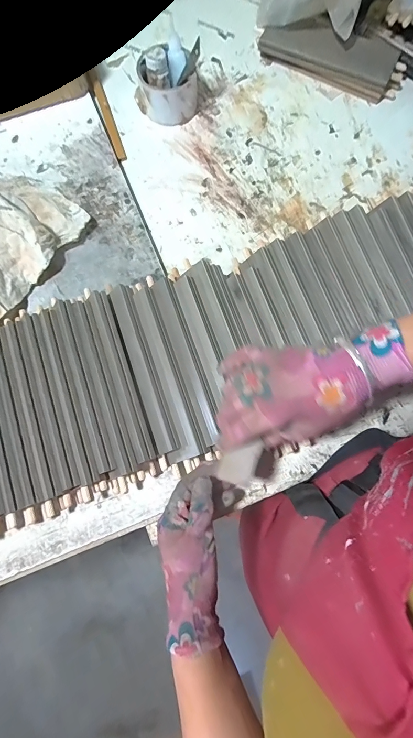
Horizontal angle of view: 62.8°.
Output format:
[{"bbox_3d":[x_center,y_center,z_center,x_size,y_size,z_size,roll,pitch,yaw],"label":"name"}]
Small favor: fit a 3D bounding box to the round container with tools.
[{"bbox_3d":[-0.058,-0.417,0.499,0.090,0.063,0.076,11,78,3],"label":"round container with tools"}]

